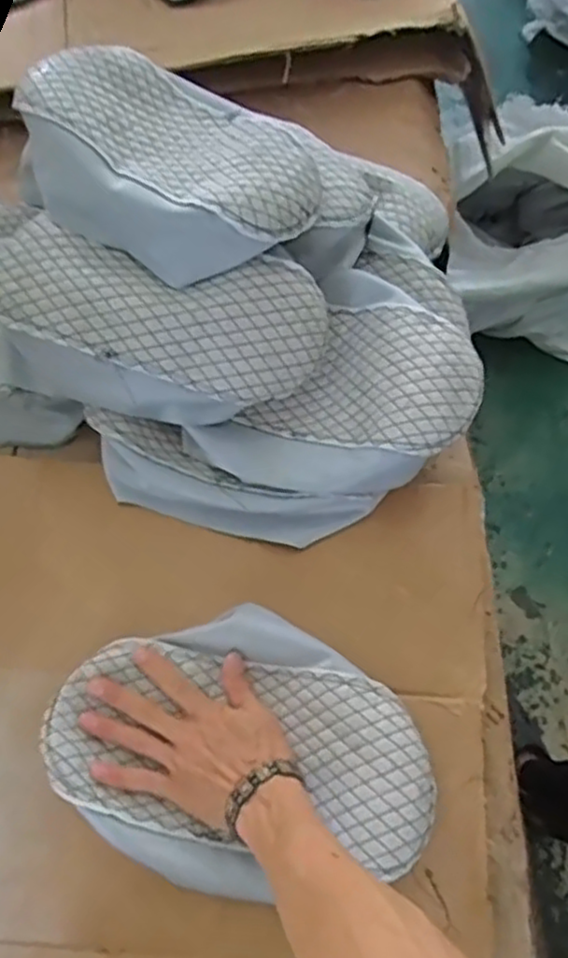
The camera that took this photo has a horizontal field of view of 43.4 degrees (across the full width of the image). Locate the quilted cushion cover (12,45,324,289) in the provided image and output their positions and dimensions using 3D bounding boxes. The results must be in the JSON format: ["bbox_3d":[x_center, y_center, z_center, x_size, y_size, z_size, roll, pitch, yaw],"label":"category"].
[{"bbox_3d":[-0.097,-0.312,0.675,0.299,0.075,0.229,24,69,13],"label":"quilted cushion cover"}]

